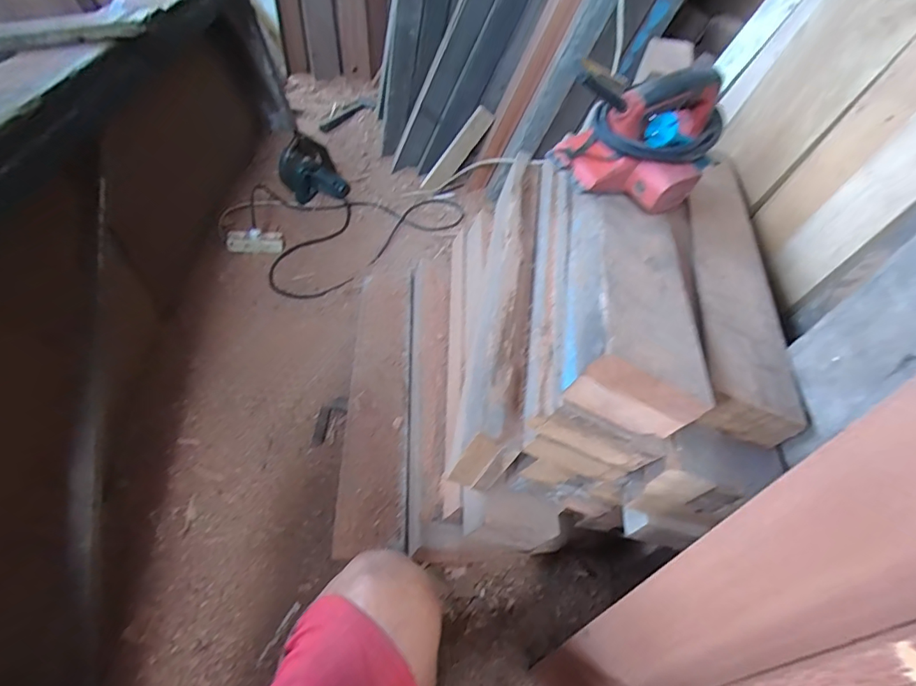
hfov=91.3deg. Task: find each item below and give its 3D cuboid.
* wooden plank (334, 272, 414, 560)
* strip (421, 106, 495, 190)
[{"bbox_3d":[-0.163,0.086,0.950,0.143,0.032,0.678,-10,50,7],"label":"wooden plank"},{"bbox_3d":[0.000,-0.673,1.585,0.077,0.331,0.031,28,25,-33],"label":"strip"}]

